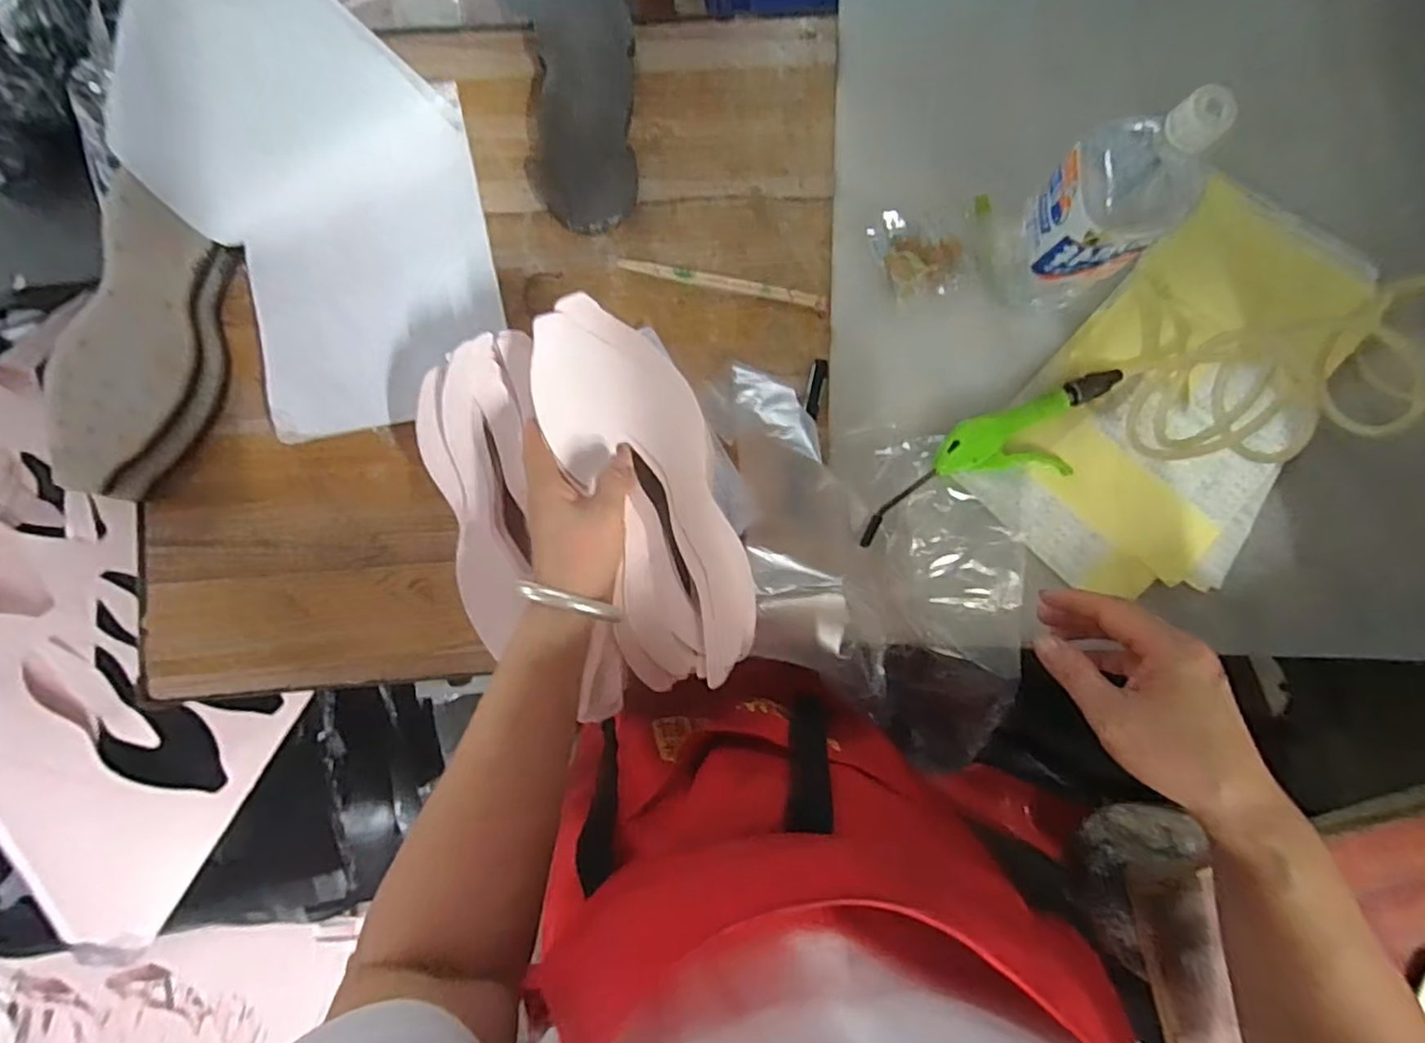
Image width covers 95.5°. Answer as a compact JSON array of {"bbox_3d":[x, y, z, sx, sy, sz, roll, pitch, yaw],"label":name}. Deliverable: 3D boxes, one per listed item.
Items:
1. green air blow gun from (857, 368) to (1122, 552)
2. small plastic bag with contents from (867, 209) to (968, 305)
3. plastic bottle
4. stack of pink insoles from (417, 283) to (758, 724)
[{"bbox_3d":[0.244,-0.058,0.566,0.260,0.028,0.070,-21,88,-4],"label":"green air blow gun"},{"bbox_3d":[0.188,-0.244,0.586,0.078,0.021,0.087,-29,89,-4],"label":"small plastic bag with contents"},{"bbox_3d":[0.282,-0.227,0.483,0.071,0.222,0.083,-21,88,-4],"label":"plastic bottle"},{"bbox_3d":[-0.092,-0.010,0.466,0.197,0.048,0.290,-20,88,-4],"label":"stack of pink insoles"}]

